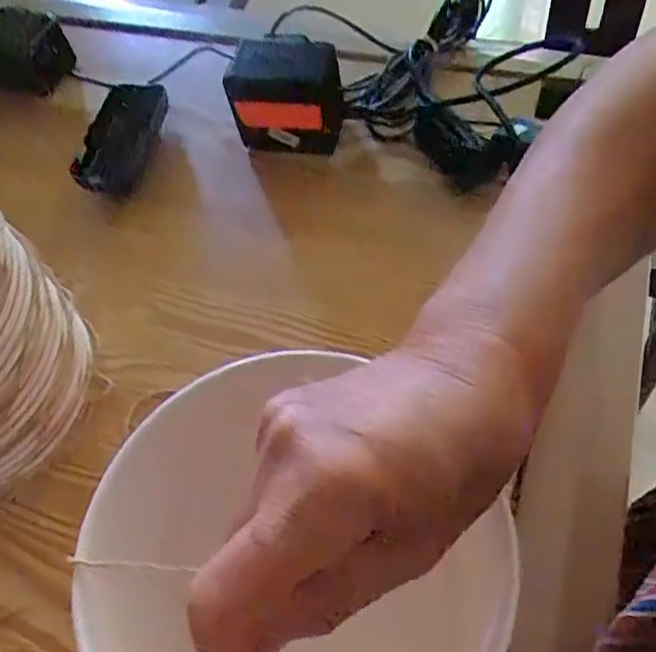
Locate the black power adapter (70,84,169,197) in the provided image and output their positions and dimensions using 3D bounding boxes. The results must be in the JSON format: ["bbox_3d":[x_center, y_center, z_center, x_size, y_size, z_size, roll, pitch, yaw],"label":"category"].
[{"bbox_3d":[-0.169,-0.155,0.563,0.051,0.019,0.106,10,67,13],"label":"black power adapter"}]

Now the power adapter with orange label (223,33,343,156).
[{"bbox_3d":[-0.028,-0.179,0.539,0.084,0.083,0.051,10,55,13],"label":"power adapter with orange label"}]

